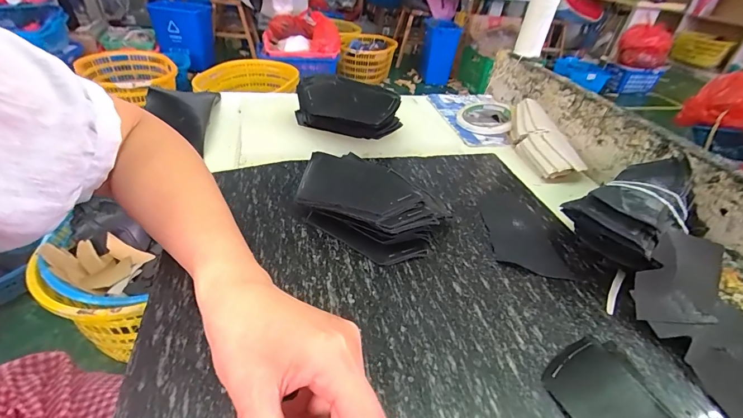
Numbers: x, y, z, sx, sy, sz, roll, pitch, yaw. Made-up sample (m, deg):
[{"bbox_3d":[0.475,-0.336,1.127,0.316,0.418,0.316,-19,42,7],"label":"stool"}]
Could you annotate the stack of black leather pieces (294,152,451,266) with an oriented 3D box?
[{"bbox_3d":[-0.008,-0.007,0.355,0.152,0.045,0.084,26,41,24],"label":"stack of black leather pieces"}]

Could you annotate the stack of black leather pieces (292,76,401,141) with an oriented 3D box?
[{"bbox_3d":[-0.043,-0.142,0.509,0.159,0.074,0.084,19,39,17],"label":"stack of black leather pieces"}]

